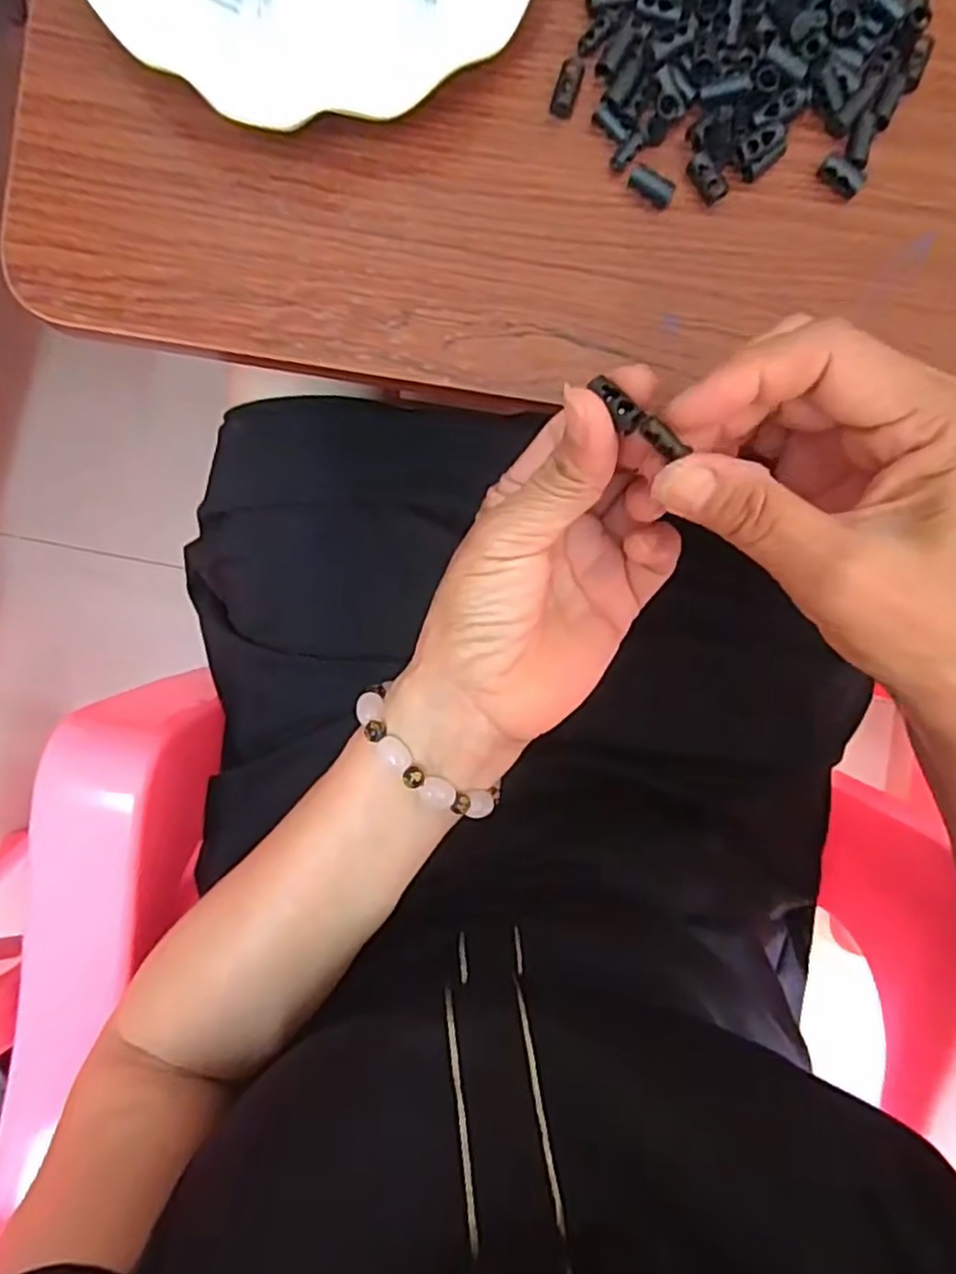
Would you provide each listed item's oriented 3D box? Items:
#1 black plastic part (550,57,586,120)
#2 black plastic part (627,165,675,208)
[{"bbox_3d":[0.035,-0.216,0.276,0.009,0.007,0.022,17,91,-5],"label":"black plastic part"},{"bbox_3d":[0.068,-0.179,0.279,0.019,0.009,0.007,30,90,-5],"label":"black plastic part"}]

